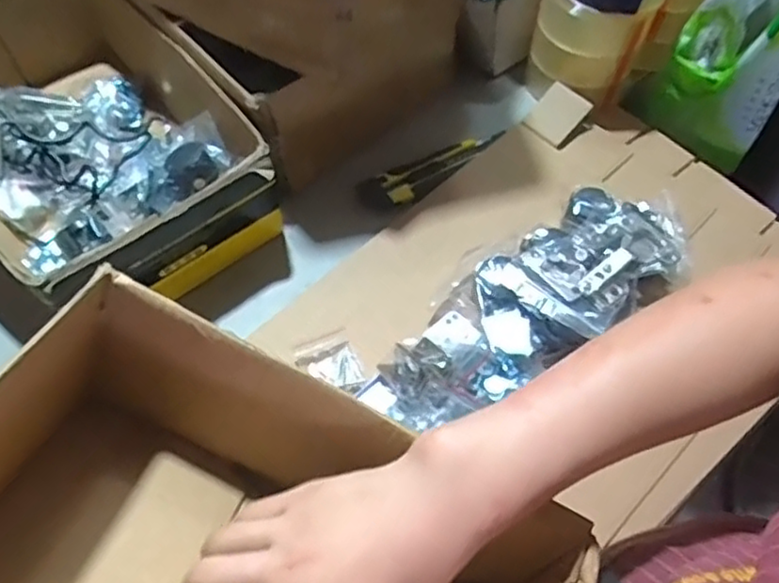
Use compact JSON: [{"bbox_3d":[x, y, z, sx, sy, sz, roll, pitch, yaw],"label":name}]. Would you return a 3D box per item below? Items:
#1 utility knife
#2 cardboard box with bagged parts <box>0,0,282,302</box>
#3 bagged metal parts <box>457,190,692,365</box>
[{"bbox_3d":[0.049,-0.128,0.685,0.165,0.014,0.044,-29,64,-18],"label":"utility knife"},{"bbox_3d":[-0.298,-0.147,0.639,0.233,0.107,0.375,-38,67,-22],"label":"cardboard box with bagged parts"},{"bbox_3d":[0.166,-0.017,0.601,0.212,0.061,0.132,-26,63,-17],"label":"bagged metal parts"}]

